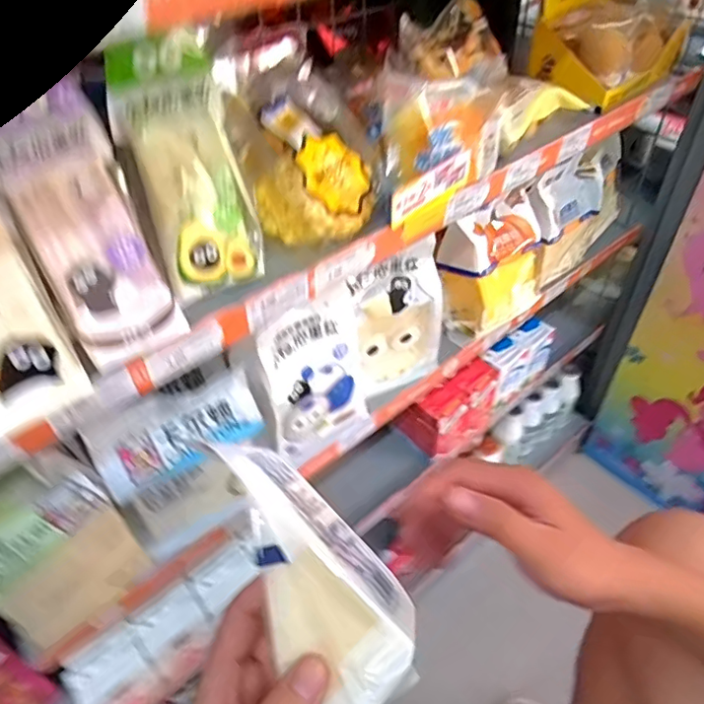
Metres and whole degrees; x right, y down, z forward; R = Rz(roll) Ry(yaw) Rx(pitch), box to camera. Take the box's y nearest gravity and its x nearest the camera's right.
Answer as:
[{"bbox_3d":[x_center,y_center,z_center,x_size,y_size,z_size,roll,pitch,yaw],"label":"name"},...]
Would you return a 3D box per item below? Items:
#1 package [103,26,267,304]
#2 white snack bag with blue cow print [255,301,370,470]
[{"bbox_3d":[-0.109,-0.122,0.386,0.069,0.159,0.026,-23,26,-21],"label":"package"},{"bbox_3d":[-0.035,0.029,0.540,0.115,0.145,0.041,-32,53,-27],"label":"white snack bag with blue cow print"}]

